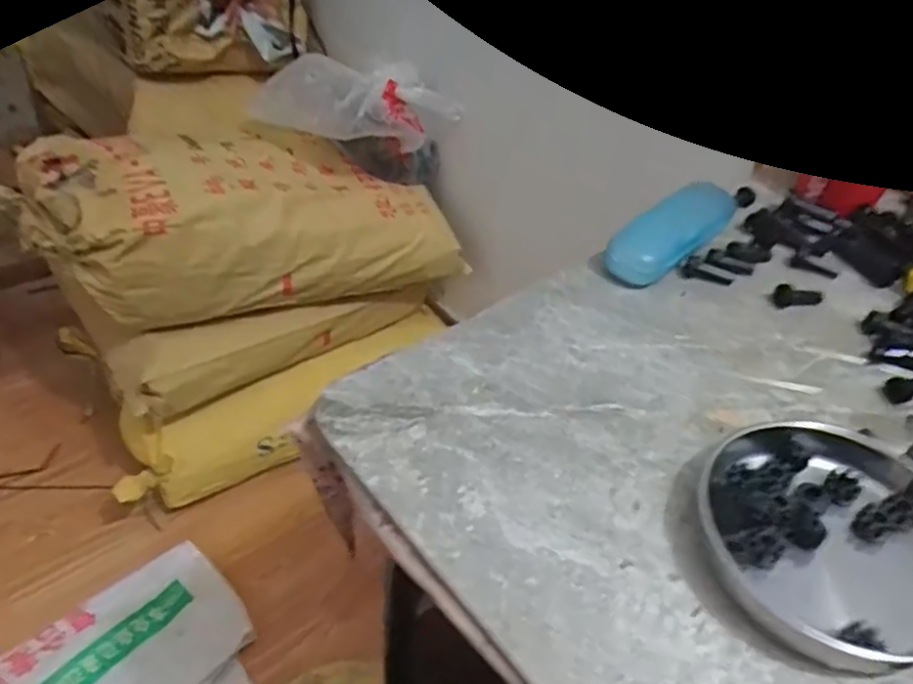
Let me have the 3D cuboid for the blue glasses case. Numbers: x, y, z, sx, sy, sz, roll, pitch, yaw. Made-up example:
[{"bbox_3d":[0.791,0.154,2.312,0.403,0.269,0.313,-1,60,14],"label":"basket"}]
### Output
[{"bbox_3d":[0.179,-0.091,0.567,0.148,0.035,0.047,-33,55,-33],"label":"blue glasses case"}]

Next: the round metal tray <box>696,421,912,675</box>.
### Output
[{"bbox_3d":[0.202,0.095,0.373,0.138,0.027,0.141,2,44,-2],"label":"round metal tray"}]

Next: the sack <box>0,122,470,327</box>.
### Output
[{"bbox_3d":[-0.321,-0.186,1.121,0.630,0.227,0.250,-5,40,-34],"label":"sack"}]

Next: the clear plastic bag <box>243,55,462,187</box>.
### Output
[{"bbox_3d":[-0.180,-0.379,1.179,0.312,0.198,0.191,22,46,17],"label":"clear plastic bag"}]

